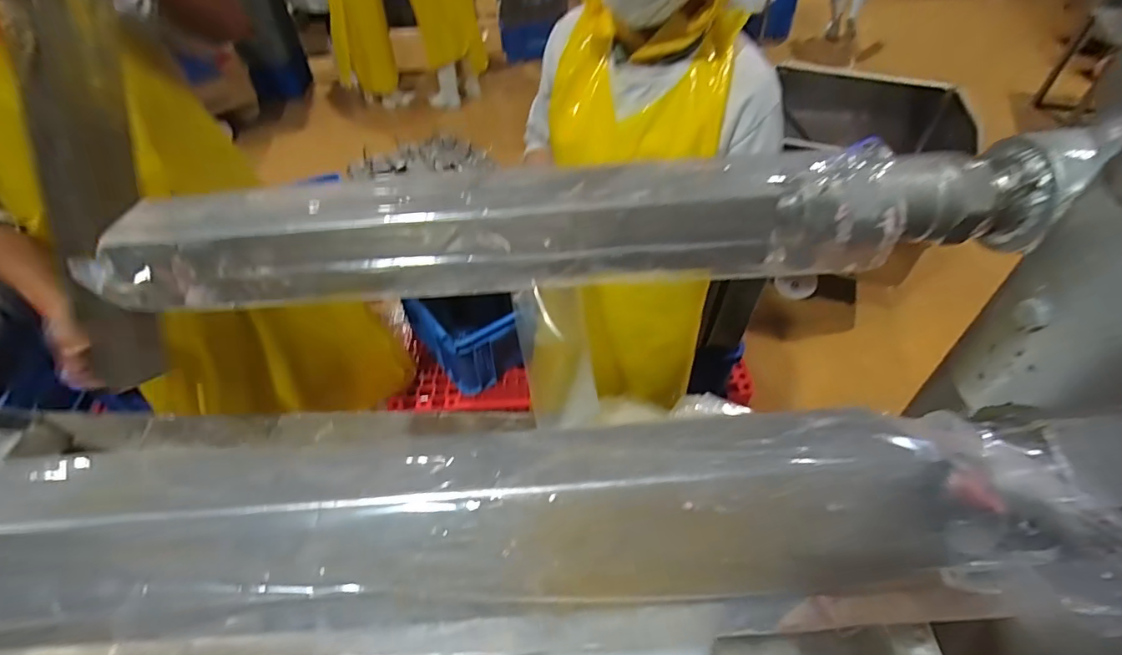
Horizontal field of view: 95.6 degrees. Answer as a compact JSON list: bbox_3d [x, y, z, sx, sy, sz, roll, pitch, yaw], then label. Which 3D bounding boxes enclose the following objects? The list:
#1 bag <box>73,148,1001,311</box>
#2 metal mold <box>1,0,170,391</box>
[{"bbox_3d":[-0.011,-0.092,0.482,0.813,0.104,0.083,-3,47,0],"label":"bag"},{"bbox_3d":[-0.718,-0.192,0.792,0.093,0.610,0.106,14,21,15],"label":"metal mold"}]

